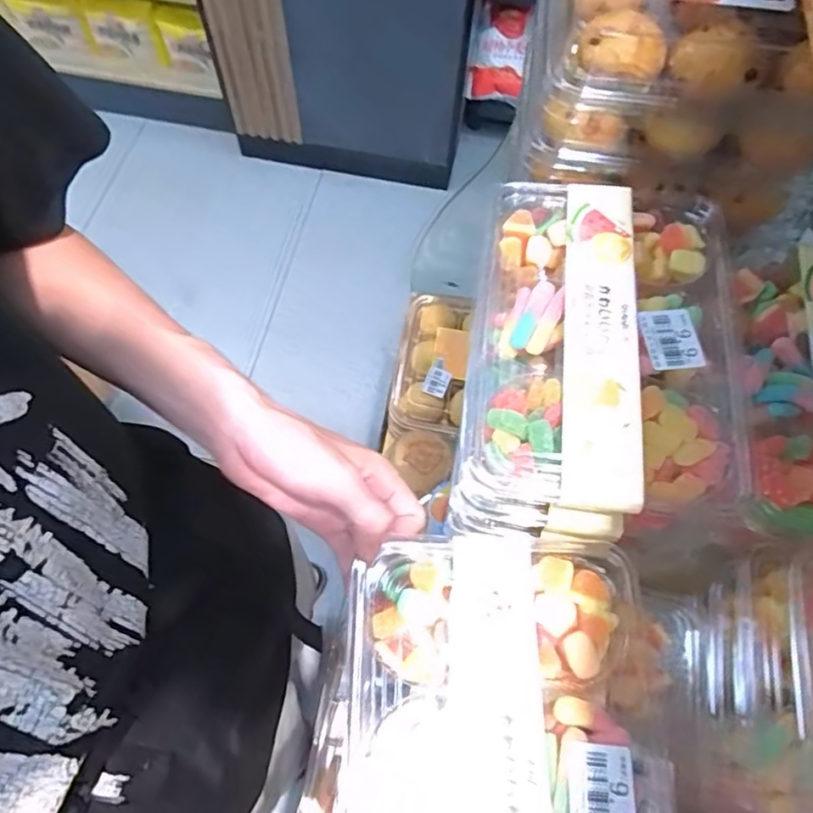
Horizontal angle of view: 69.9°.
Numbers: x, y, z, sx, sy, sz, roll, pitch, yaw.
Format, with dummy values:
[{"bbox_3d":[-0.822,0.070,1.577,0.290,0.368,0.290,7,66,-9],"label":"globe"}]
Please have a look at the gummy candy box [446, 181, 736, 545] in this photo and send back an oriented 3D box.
[{"bbox_3d":[0.114,-0.032,0.353,0.144,0.053,0.220,7,64,1],"label":"gummy candy box"}]

